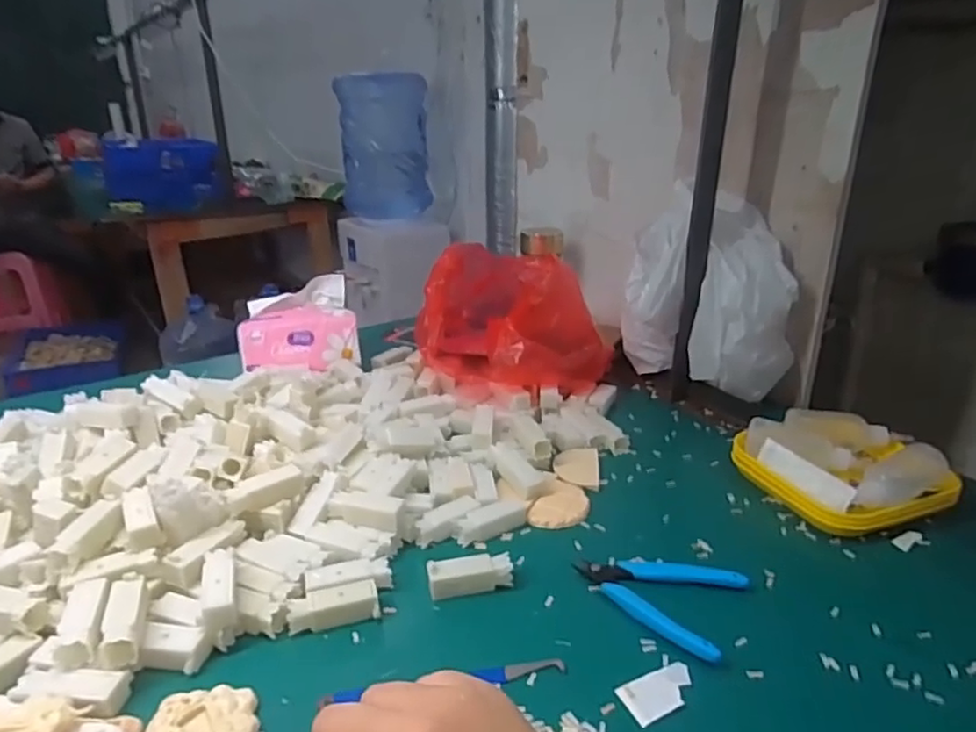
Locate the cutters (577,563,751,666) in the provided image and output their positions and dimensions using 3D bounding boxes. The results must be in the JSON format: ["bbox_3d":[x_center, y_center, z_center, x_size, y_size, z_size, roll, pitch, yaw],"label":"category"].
[{"bbox_3d":[0.136,0.160,0.465,0.088,0.013,0.114,-15,27,-32],"label":"cutters"}]

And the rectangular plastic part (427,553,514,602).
[{"bbox_3d":[-0.012,0.153,0.475,0.061,0.018,0.018,-5,23,-13],"label":"rectangular plastic part"}]

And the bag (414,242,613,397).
[{"bbox_3d":[0.005,-0.055,0.796,0.246,0.151,0.154,20,29,39],"label":"bag"}]

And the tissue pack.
[{"bbox_3d":[-0.241,-0.053,0.829,0.144,0.081,0.099,-5,23,-11],"label":"tissue pack"}]

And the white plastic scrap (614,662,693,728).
[{"bbox_3d":[0.104,0.195,0.391,0.049,0.004,0.029,-11,25,-26],"label":"white plastic scrap"}]

